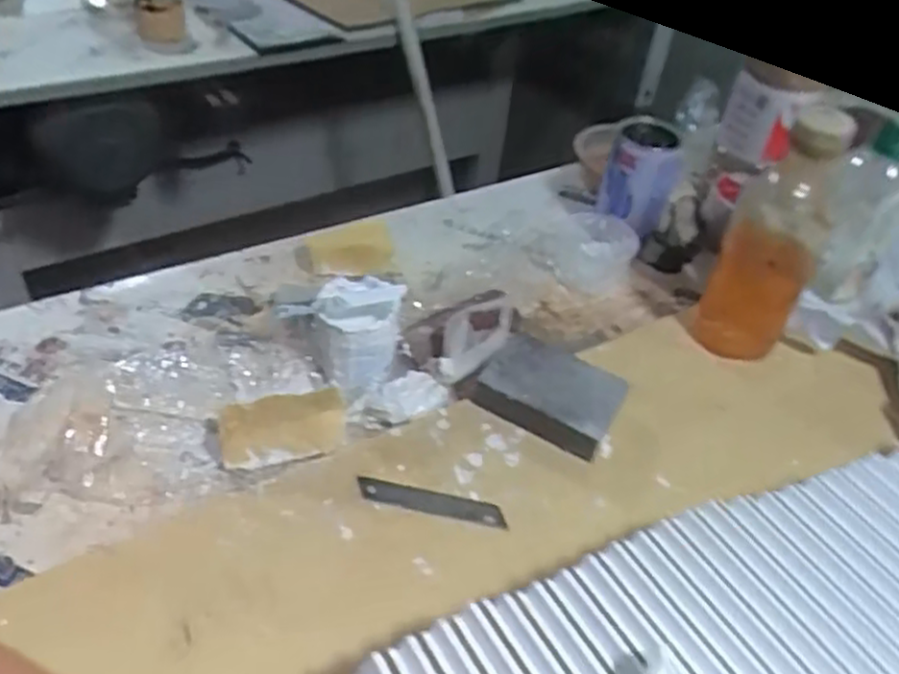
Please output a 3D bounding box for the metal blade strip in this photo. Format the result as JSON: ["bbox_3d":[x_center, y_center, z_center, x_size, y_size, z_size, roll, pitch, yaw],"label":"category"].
[{"bbox_3d":[-0.011,0.109,0.507,0.097,0.004,0.018,11,49,1],"label":"metal blade strip"}]

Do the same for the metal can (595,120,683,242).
[{"bbox_3d":[0.184,-0.152,0.749,0.067,0.090,0.074,16,43,11],"label":"metal can"}]

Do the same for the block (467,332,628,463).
[{"bbox_3d":[0.077,0.040,0.573,0.096,0.029,0.073,26,45,20],"label":"block"}]

